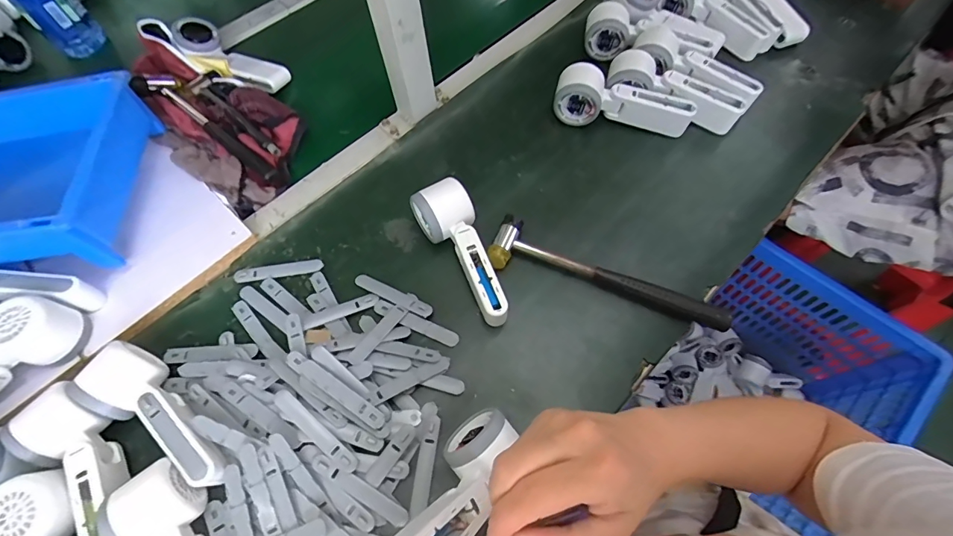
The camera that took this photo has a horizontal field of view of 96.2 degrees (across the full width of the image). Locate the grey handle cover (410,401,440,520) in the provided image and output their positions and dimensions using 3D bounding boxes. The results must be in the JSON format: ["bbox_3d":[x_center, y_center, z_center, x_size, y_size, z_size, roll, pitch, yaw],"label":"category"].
[{"bbox_3d":[-0.044,0.169,0.384,0.017,0.006,0.091,2,63,3],"label":"grey handle cover"}]

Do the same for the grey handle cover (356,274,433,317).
[{"bbox_3d":[-0.089,0.028,0.450,0.093,0.009,0.015,26,67,14],"label":"grey handle cover"}]

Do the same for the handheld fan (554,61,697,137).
[{"bbox_3d":[0.181,-0.200,0.527,0.166,0.052,0.054,16,65,10],"label":"handheld fan"}]

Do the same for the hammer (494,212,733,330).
[{"bbox_3d":[0.137,0.003,0.451,0.243,0.026,0.057,15,64,10],"label":"hammer"}]

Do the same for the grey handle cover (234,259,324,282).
[{"bbox_3d":[-0.217,0.002,0.469,0.094,0.004,0.017,-9,63,-2],"label":"grey handle cover"}]

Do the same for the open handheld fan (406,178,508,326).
[{"bbox_3d":[-0.017,-0.012,0.445,0.058,0.057,0.157,-19,64,-7],"label":"open handheld fan"}]

